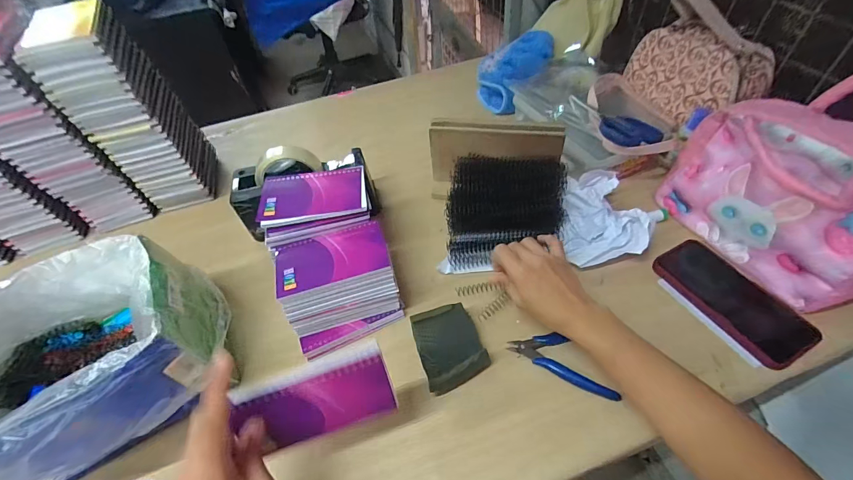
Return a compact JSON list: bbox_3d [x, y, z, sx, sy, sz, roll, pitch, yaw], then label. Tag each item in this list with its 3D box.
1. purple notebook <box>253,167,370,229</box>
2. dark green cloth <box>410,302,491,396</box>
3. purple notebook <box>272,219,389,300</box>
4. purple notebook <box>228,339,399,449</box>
[{"bbox_3d":[-0.142,-0.057,0.470,0.130,0.010,0.072,-9,65,-2],"label":"purple notebook"},{"bbox_3d":[0.028,0.123,0.431,0.072,0.031,0.087,-16,50,-7],"label":"dark green cloth"},{"bbox_3d":[-0.111,0.020,0.440,0.127,0.012,0.073,-16,52,-7],"label":"purple notebook"},{"bbox_3d":[-0.086,0.132,0.308,0.112,0.085,0.006,-17,32,-9],"label":"purple notebook"}]

